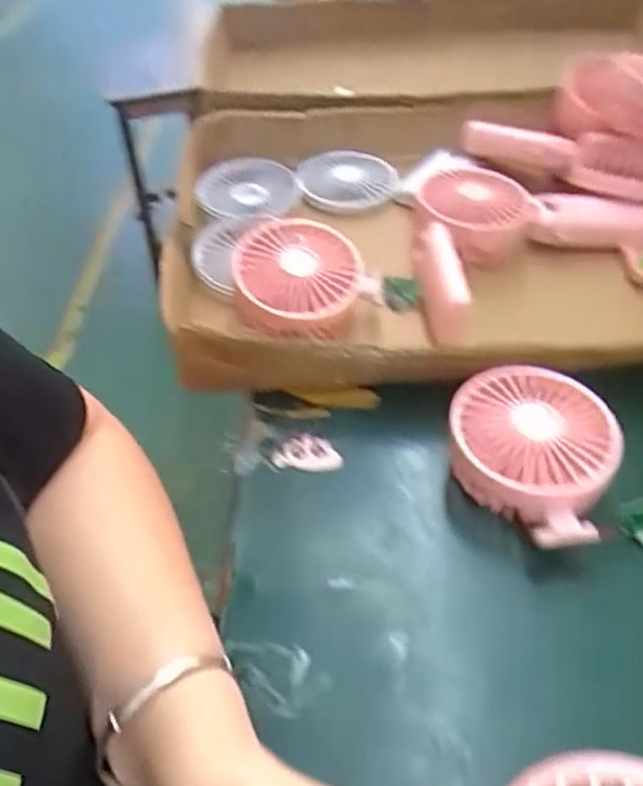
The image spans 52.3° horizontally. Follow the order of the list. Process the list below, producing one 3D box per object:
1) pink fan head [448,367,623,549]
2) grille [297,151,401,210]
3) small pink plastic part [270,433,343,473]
[{"bbox_3d":[0.117,0.034,0.370,0.087,0.048,0.095,-3,48,3],"label":"pink fan head"},{"bbox_3d":[0.023,-0.193,0.587,0.089,0.015,0.089,-3,48,3],"label":"grille"},{"bbox_3d":[-0.008,0.036,0.408,0.042,0.005,0.024,1,48,7],"label":"small pink plastic part"}]

